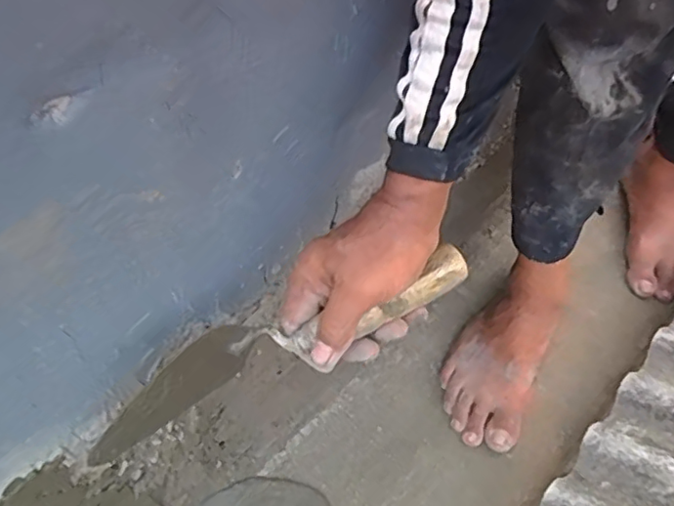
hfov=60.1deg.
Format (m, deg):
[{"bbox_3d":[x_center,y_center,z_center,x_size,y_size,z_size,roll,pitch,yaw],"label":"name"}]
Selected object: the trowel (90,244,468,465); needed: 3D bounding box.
[{"bbox_3d":[-0.036,0.070,0.419,0.282,0.067,0.047,-22,53,-2],"label":"trowel"}]

